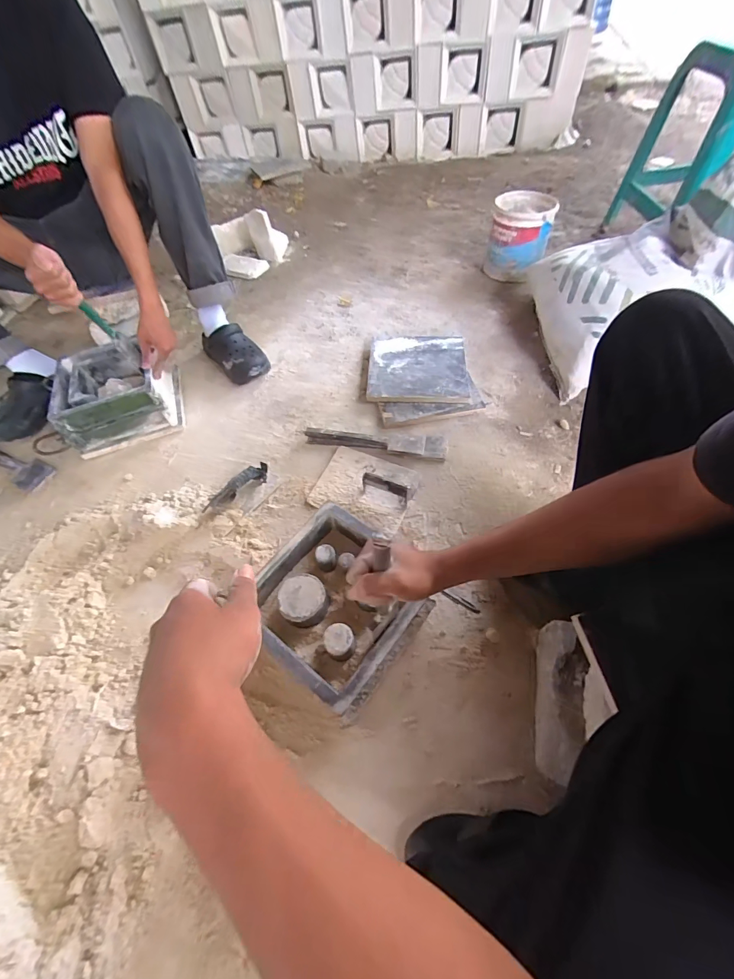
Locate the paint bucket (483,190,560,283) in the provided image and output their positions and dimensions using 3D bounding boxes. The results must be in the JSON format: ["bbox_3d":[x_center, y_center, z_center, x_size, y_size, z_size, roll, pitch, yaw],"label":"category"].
[{"bbox_3d":[0.465,-0.770,1.241,0.178,0.198,0.174,13,59,12],"label":"paint bucket"}]

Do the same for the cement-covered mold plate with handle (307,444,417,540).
[{"bbox_3d":[-0.006,-0.015,0.849,0.205,0.051,0.168,20,60,16],"label":"cement-covered mold plate with handle"}]

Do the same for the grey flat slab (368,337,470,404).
[{"bbox_3d":[0.132,-0.324,1.041,0.246,0.017,0.261,4,56,2],"label":"grey flat slab"}]

